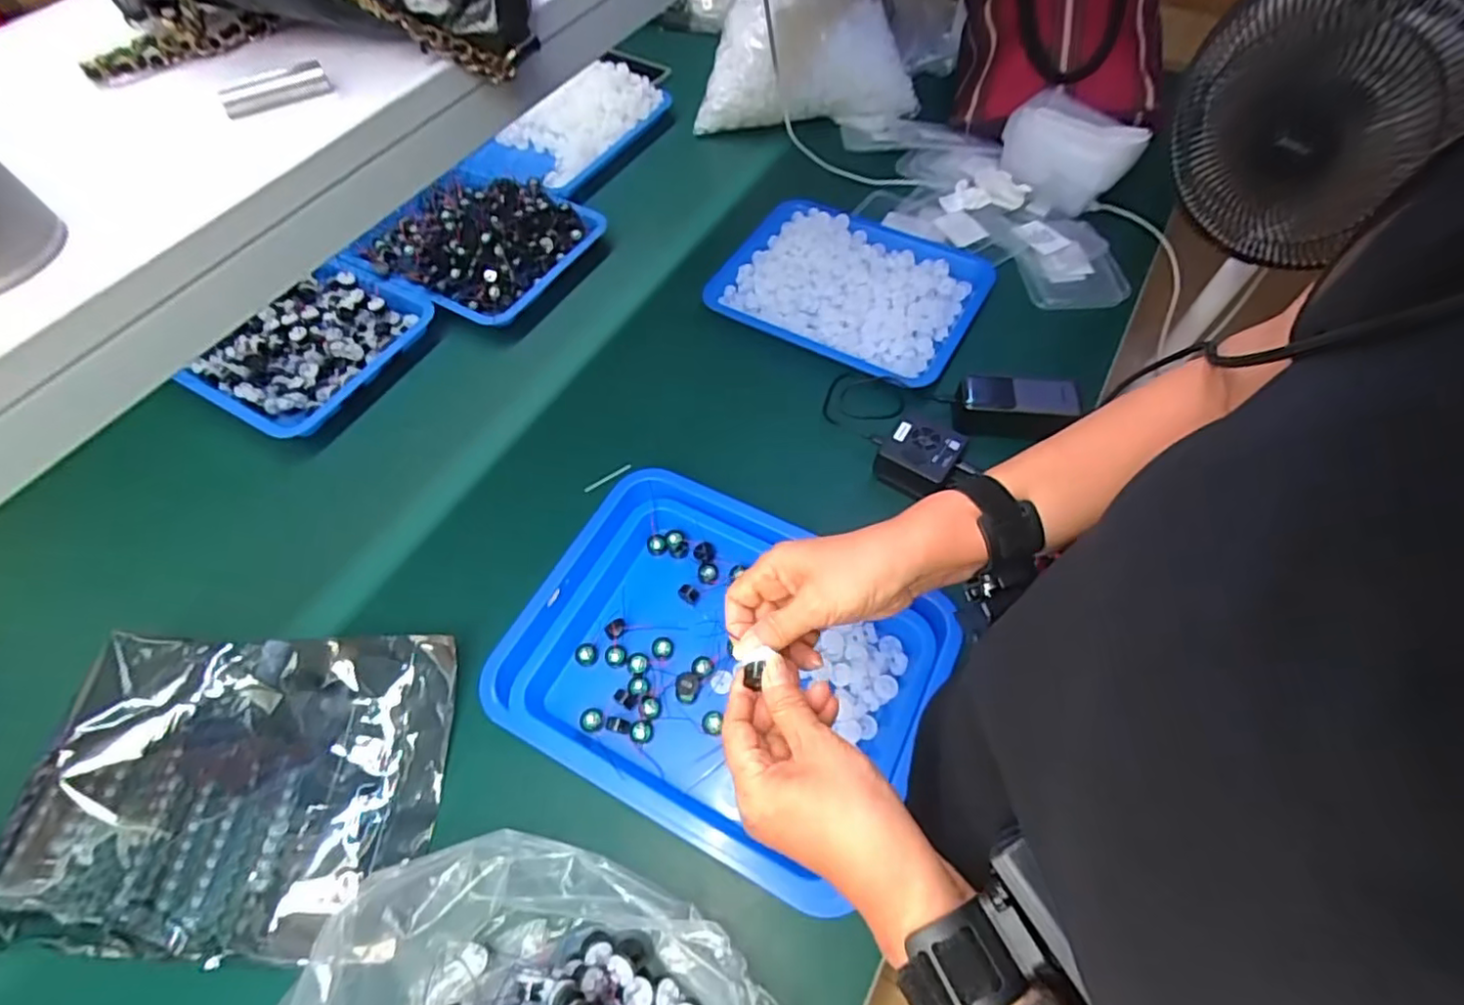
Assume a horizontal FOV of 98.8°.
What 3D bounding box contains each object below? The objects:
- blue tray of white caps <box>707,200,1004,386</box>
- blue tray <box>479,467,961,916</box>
[{"bbox_3d":[0.154,-0.292,0.829,0.329,0.038,0.250,26,63,16],"label":"blue tray of white caps"},{"bbox_3d":[-0.017,0.139,0.589,0.383,0.035,0.291,24,63,15],"label":"blue tray"}]

